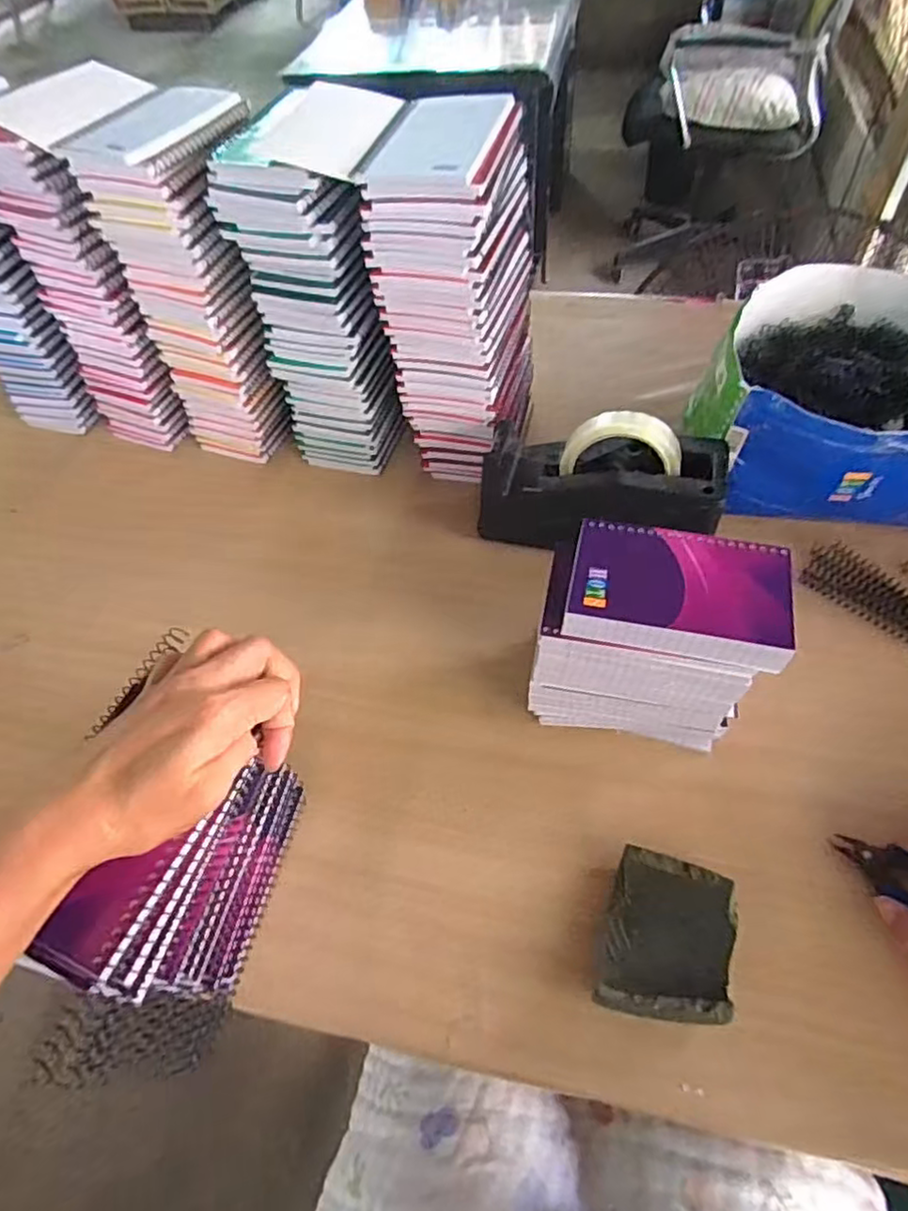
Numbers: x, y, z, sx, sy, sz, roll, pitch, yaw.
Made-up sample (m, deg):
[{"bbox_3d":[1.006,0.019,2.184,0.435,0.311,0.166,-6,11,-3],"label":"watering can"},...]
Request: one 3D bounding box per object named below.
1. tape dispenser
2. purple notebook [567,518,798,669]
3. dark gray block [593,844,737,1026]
[{"bbox_3d":[0.121,-0.104,0.546,0.196,0.106,0.085,8,54,11],"label":"tape dispenser"},{"bbox_3d":[0.138,-0.010,0.403,0.126,0.022,0.080,10,56,12],"label":"purple notebook"},{"bbox_3d":[0.127,0.198,0.386,0.070,0.025,0.089,13,55,16],"label":"dark gray block"}]

